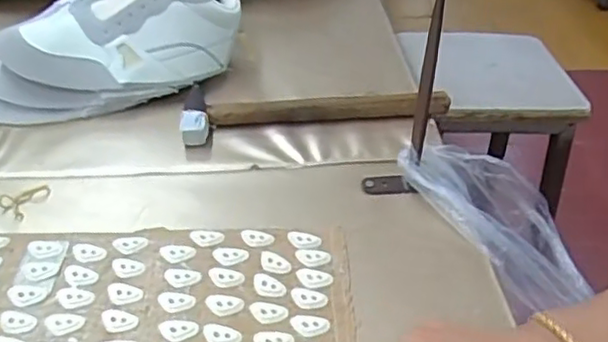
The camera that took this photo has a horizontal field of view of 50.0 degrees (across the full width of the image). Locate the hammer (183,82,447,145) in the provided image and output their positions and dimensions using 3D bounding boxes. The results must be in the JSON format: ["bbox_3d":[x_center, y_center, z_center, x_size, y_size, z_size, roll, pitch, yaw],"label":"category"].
[{"bbox_3d":[0.006,-0.069,0.642,0.253,0.026,0.078,-6,40,-11],"label":"hammer"}]

